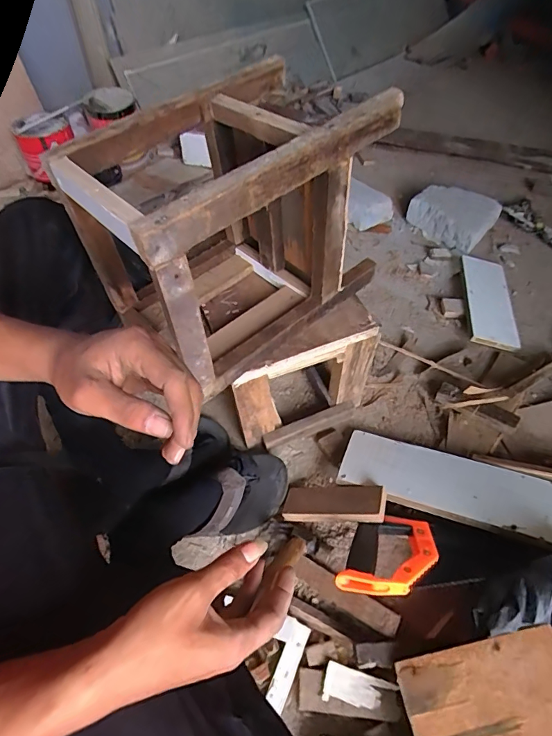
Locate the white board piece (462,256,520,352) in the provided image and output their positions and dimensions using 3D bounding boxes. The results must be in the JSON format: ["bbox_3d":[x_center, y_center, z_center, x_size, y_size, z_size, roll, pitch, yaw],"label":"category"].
[{"bbox_3d":[0.463,-0.150,0.922,0.090,0.014,0.254,7,56,6],"label":"white board piece"}]

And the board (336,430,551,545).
[{"bbox_3d":[0.298,0.183,0.625,0.395,0.013,0.126,14,36,21],"label":"board"}]

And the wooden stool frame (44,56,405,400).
[{"bbox_3d":[-0.052,-0.177,0.537,0.317,0.255,0.224,-34,60,-24],"label":"wooden stool frame"}]

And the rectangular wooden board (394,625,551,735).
[{"bbox_3d":[0.238,0.372,0.459,0.186,0.007,0.121,-23,47,12],"label":"rectangular wooden board"}]

